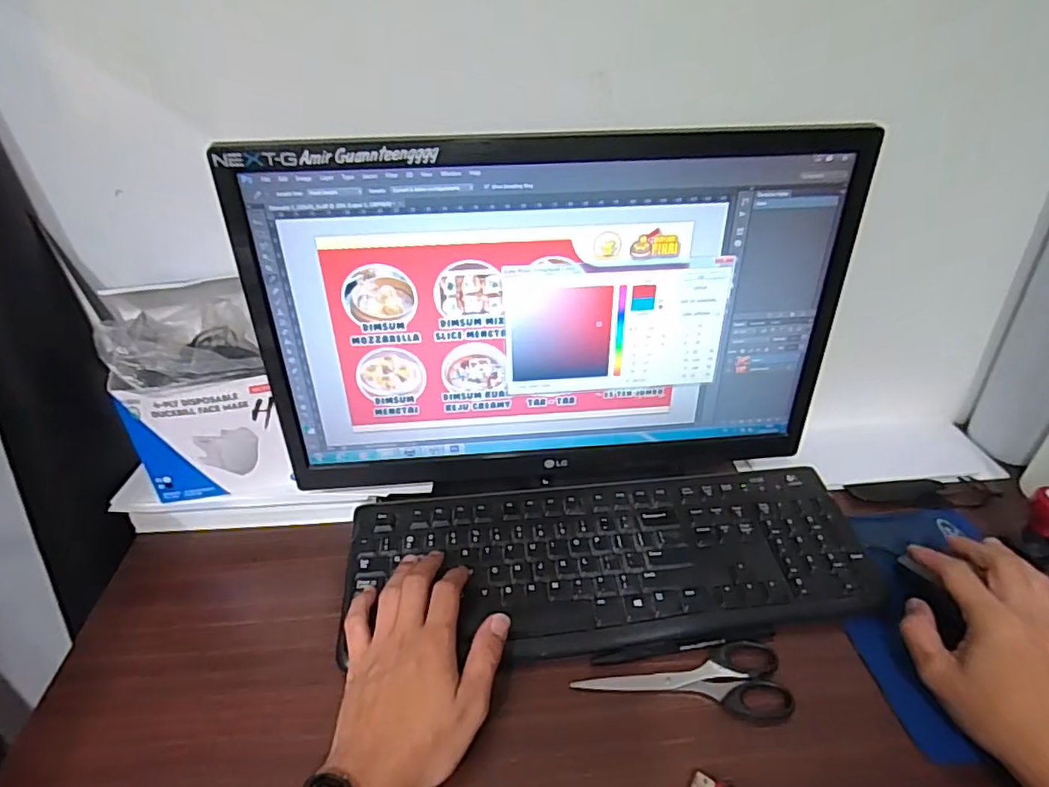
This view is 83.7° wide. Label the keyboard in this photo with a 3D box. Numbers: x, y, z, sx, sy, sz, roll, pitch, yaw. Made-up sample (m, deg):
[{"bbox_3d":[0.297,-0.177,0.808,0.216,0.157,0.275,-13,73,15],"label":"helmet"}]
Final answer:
[{"bbox_3d":[0.073,0.138,0.506,0.434,0.028,0.160,-1,35,-2],"label":"keyboard"}]

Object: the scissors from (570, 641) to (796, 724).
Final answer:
[{"bbox_3d":[0.115,0.211,0.429,0.151,0.009,0.054,-1,35,-2],"label":"scissors"}]

